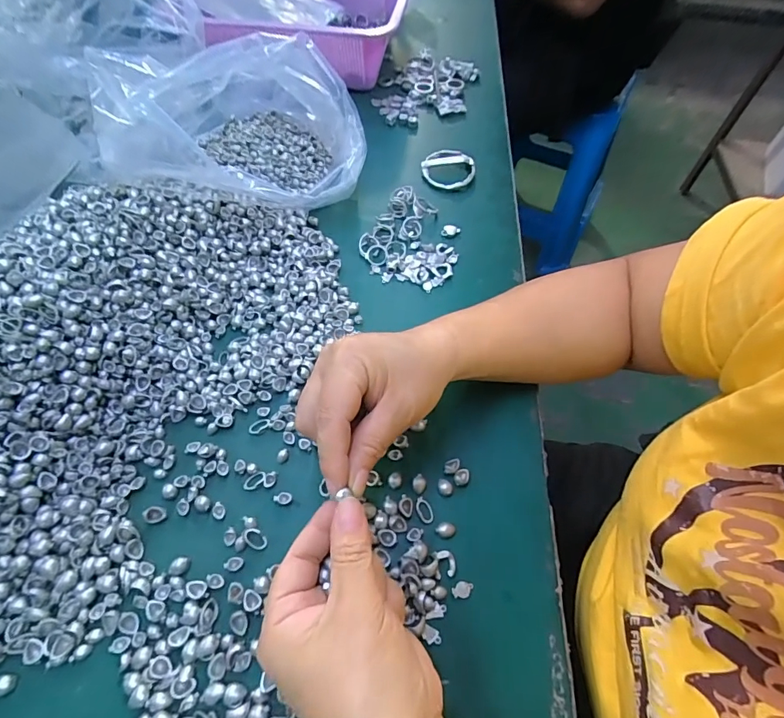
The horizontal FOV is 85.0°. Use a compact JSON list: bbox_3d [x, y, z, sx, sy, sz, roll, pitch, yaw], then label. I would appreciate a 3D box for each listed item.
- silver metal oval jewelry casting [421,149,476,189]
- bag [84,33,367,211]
[{"bbox_3d":[0.064,-0.217,0.483,0.059,0.011,0.063,13,59,5],"label":"silver metal oval jewelry casting"},{"bbox_3d":[-0.149,-0.242,0.428,0.227,0.113,0.176,-9,59,-8],"label":"bag"}]

